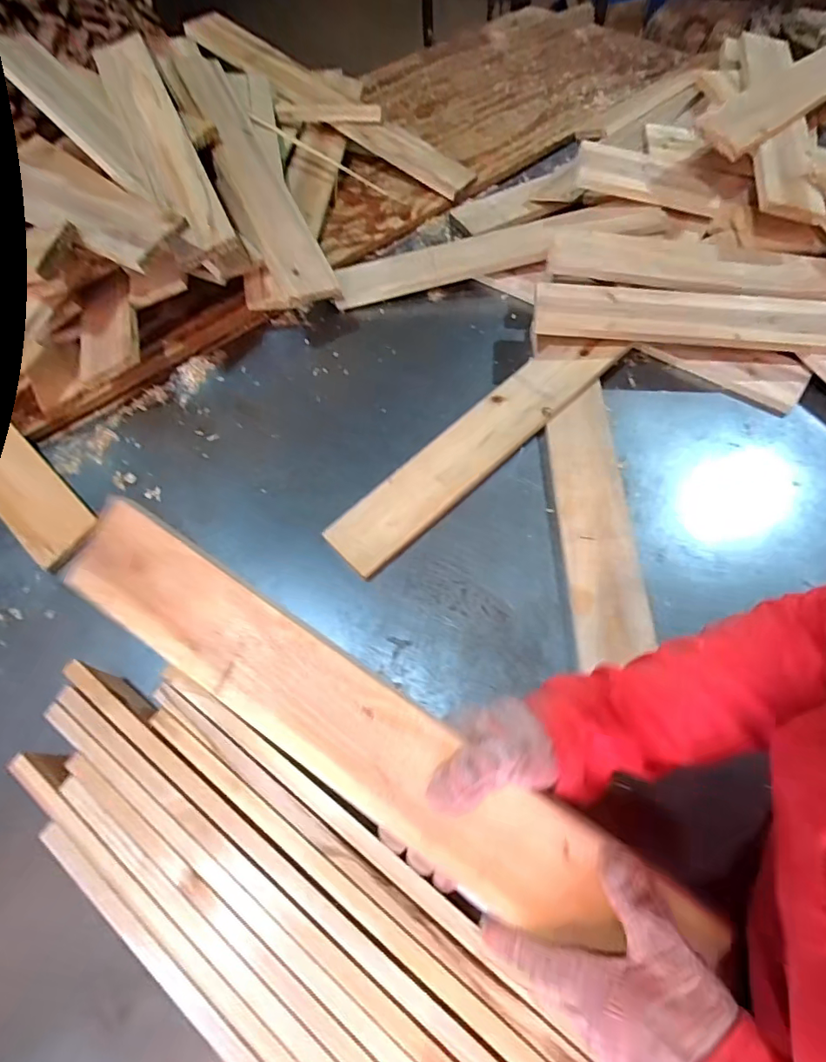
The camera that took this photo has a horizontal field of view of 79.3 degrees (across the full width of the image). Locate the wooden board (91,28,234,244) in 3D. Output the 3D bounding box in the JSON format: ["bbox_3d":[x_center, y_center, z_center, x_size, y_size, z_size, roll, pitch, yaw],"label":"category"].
[{"bbox_3d":[-0.347,-0.538,0.680,0.076,0.016,0.452,-26,71,-4],"label":"wooden board"}]

